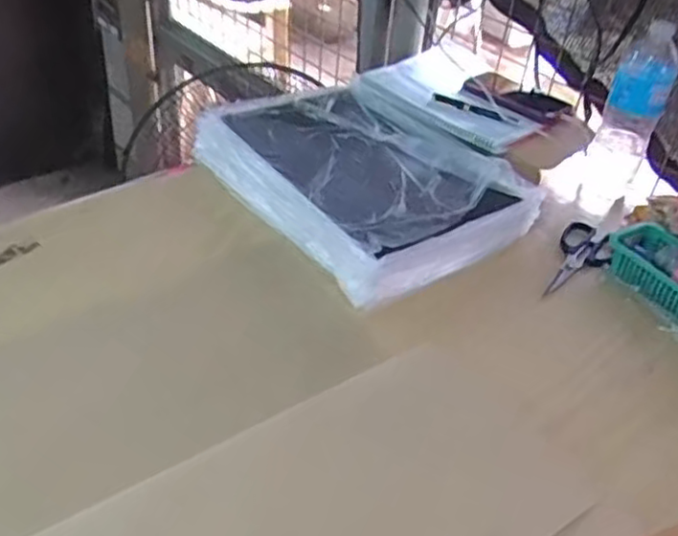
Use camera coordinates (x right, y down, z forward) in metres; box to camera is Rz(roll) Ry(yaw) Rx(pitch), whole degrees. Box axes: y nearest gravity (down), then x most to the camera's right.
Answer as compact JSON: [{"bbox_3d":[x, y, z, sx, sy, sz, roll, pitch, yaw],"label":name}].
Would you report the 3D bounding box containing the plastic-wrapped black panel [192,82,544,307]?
[{"bbox_3d":[0.031,-0.145,0.987,0.321,0.057,0.419,-23,47,-31],"label":"plastic-wrapped black panel"}]

